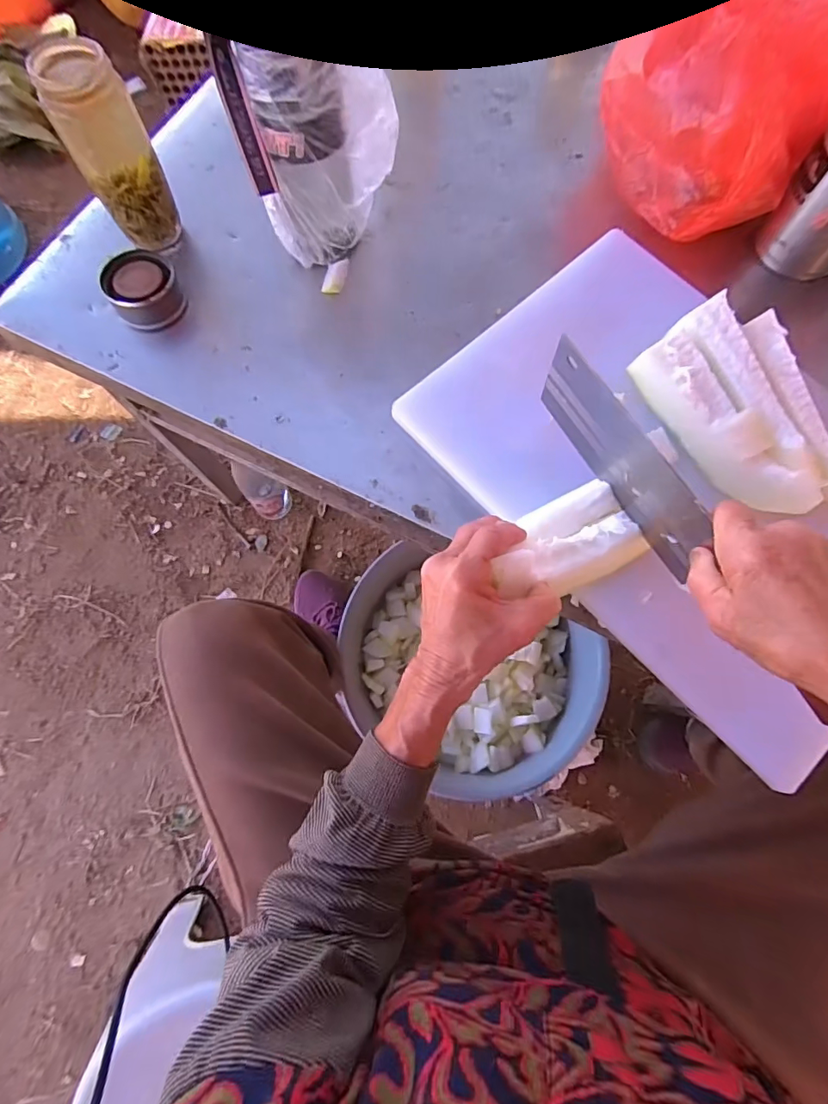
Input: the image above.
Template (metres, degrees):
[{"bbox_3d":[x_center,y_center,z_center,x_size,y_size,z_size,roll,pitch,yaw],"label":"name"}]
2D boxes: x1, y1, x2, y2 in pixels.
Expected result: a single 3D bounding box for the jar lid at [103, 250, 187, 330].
[{"bbox_3d":[-0.267,-0.258,0.484,0.064,0.043,0.064,-34,74,-11],"label":"jar lid"}]

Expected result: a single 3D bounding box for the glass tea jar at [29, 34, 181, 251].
[{"bbox_3d":[-0.279,-0.370,0.459,0.066,0.151,0.059,-29,74,-10],"label":"glass tea jar"}]

